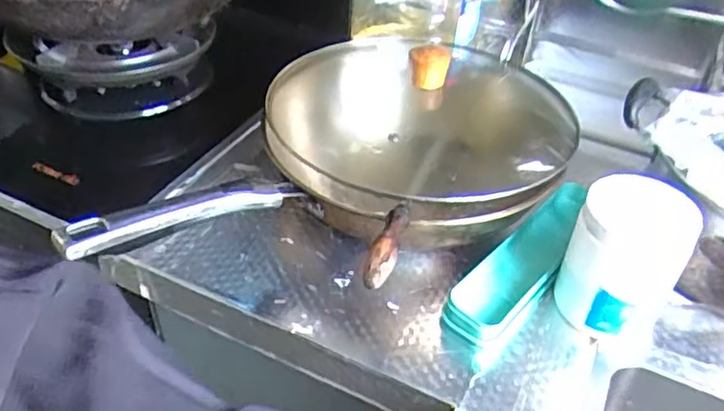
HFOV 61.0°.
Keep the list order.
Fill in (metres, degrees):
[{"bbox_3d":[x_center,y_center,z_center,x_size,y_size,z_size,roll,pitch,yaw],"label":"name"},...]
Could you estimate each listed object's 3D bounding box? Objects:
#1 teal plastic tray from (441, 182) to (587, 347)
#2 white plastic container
[{"bbox_3d":[0.171,0.048,0.608,0.055,0.034,0.252,30,47,28],"label":"teal plastic tray"},{"bbox_3d":[0.231,0.051,0.548,0.089,0.124,0.091,2,40,-2],"label":"white plastic container"}]

